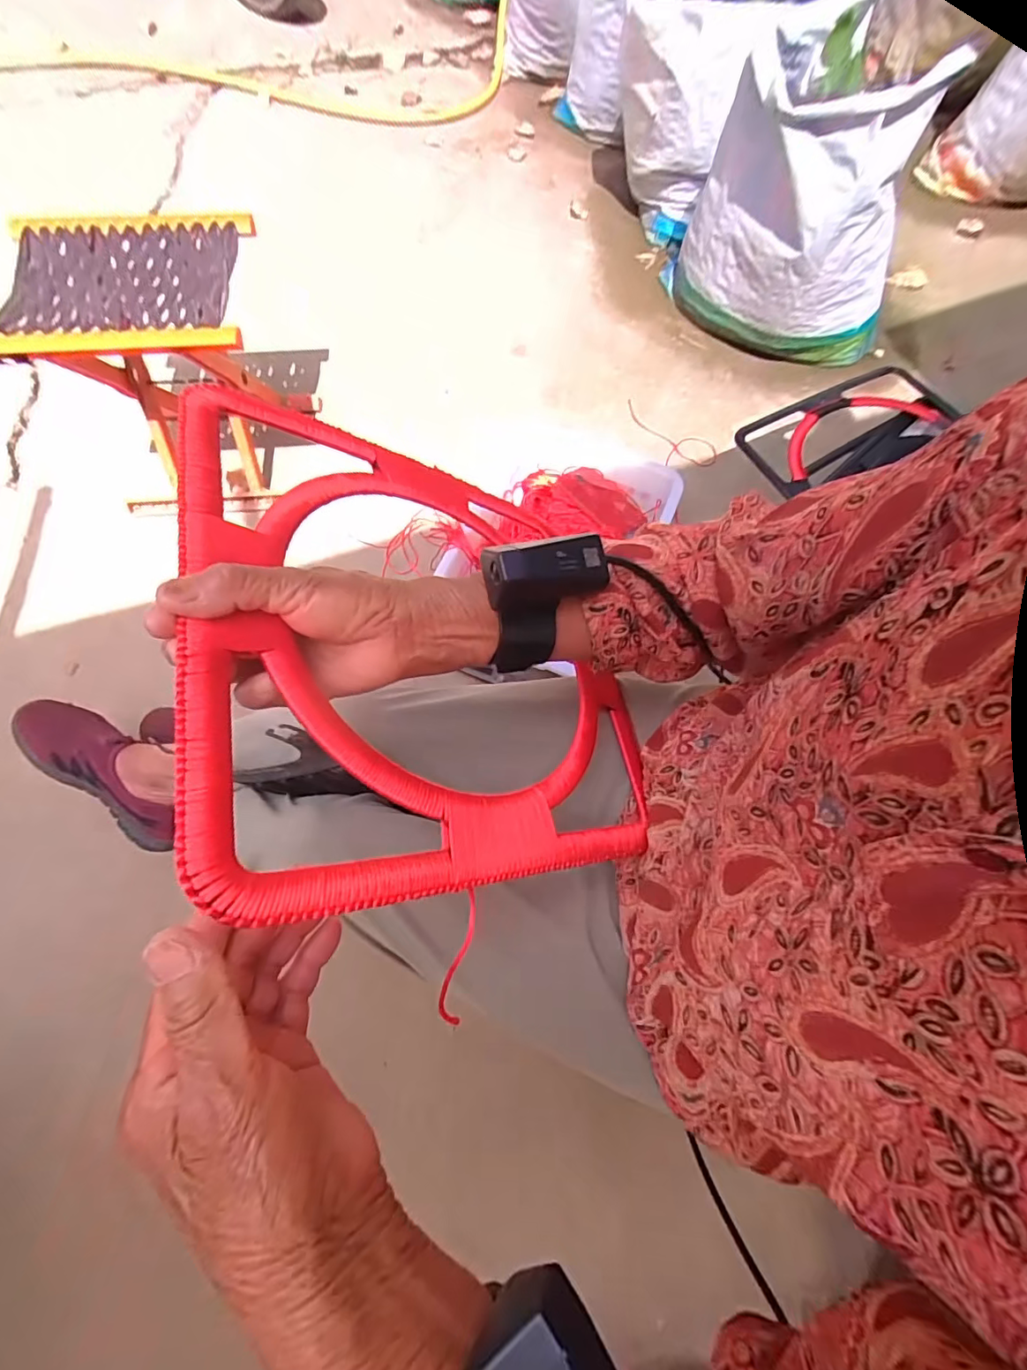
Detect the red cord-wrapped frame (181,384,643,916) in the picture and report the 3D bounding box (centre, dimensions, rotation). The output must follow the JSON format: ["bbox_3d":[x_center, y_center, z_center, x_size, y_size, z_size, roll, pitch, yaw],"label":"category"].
[{"bbox_3d":[-0.045,-0.038,0.373,0.325,0.018,0.336,6,60,-40],"label":"red cord-wrapped frame"}]

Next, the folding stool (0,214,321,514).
[{"bbox_3d":[-0.529,-0.493,0.862,0.315,0.337,0.262,-3,71,-3],"label":"folding stool"}]

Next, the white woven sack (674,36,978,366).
[{"bbox_3d":[0.527,-0.809,0.935,0.324,0.379,0.252,-11,72,-5],"label":"white woven sack"}]

